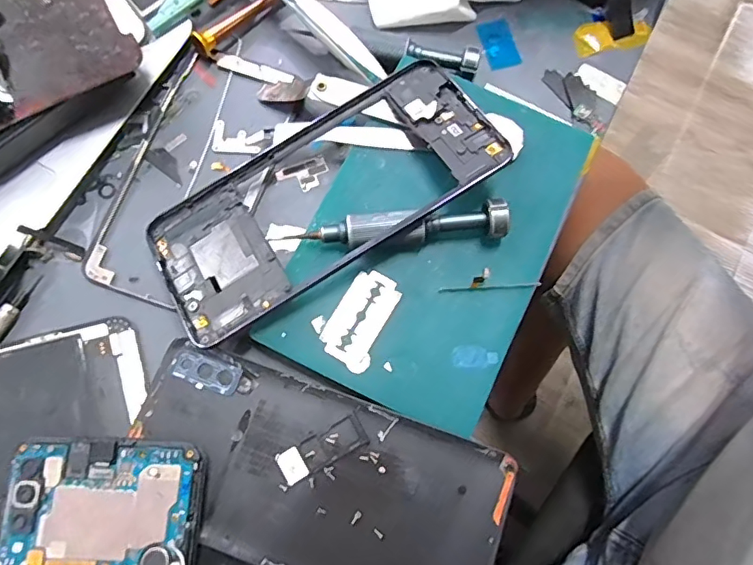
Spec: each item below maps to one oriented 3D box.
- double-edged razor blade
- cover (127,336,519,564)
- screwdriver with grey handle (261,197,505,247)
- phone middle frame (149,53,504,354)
[{"bbox_3d":[-0.007,0.015,0.231,0.022,0.004,0.042,30,78,7],"label":"double-edged razor blade"},{"bbox_3d":[-0.025,0.081,0.213,0.156,0.005,0.072,20,77,5],"label":"cover"},{"bbox_3d":[0.007,-0.024,0.235,0.102,0.015,0.016,-5,76,-1],"label":"screwdriver with grey handle"},{"bbox_3d":[-0.026,-0.041,0.240,0.163,0.006,0.074,-32,67,-2],"label":"phone middle frame"}]

